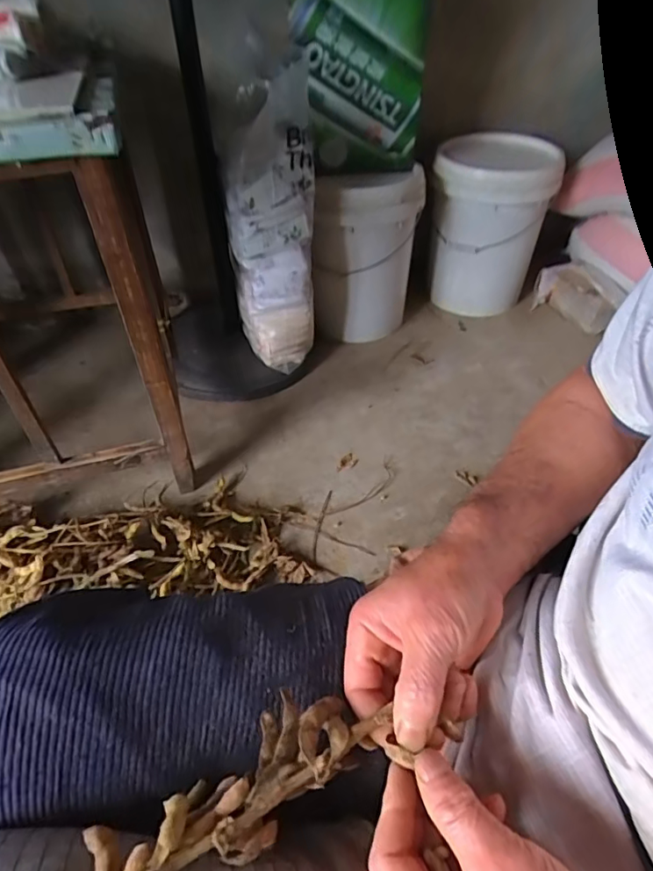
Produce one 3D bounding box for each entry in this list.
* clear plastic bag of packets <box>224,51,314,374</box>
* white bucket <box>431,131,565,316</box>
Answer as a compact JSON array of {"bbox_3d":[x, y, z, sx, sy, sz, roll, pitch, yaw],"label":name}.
[{"bbox_3d":[-0.113,-0.420,1.072,0.171,0.550,0.146,-8,45,-7],"label":"clear plastic bag of packets"},{"bbox_3d":[0.427,-0.551,1.382,0.275,0.414,0.275,13,45,14],"label":"white bucket"}]

